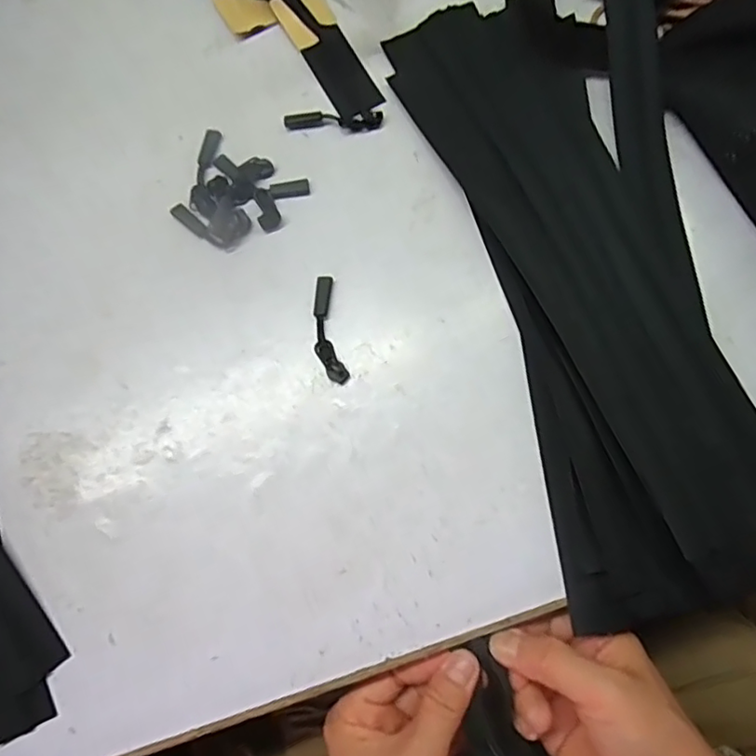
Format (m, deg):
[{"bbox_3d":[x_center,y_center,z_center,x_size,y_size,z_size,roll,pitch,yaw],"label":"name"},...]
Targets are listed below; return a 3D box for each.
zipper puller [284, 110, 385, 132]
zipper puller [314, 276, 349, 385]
[{"bbox_3d":[-0.027,-0.160,0.363,0.060,0.006,0.011,1,78,2],"label":"zipper puller"},{"bbox_3d":[-0.029,-0.028,0.334,0.015,0.006,0.063,-10,78,-1],"label":"zipper puller"}]

